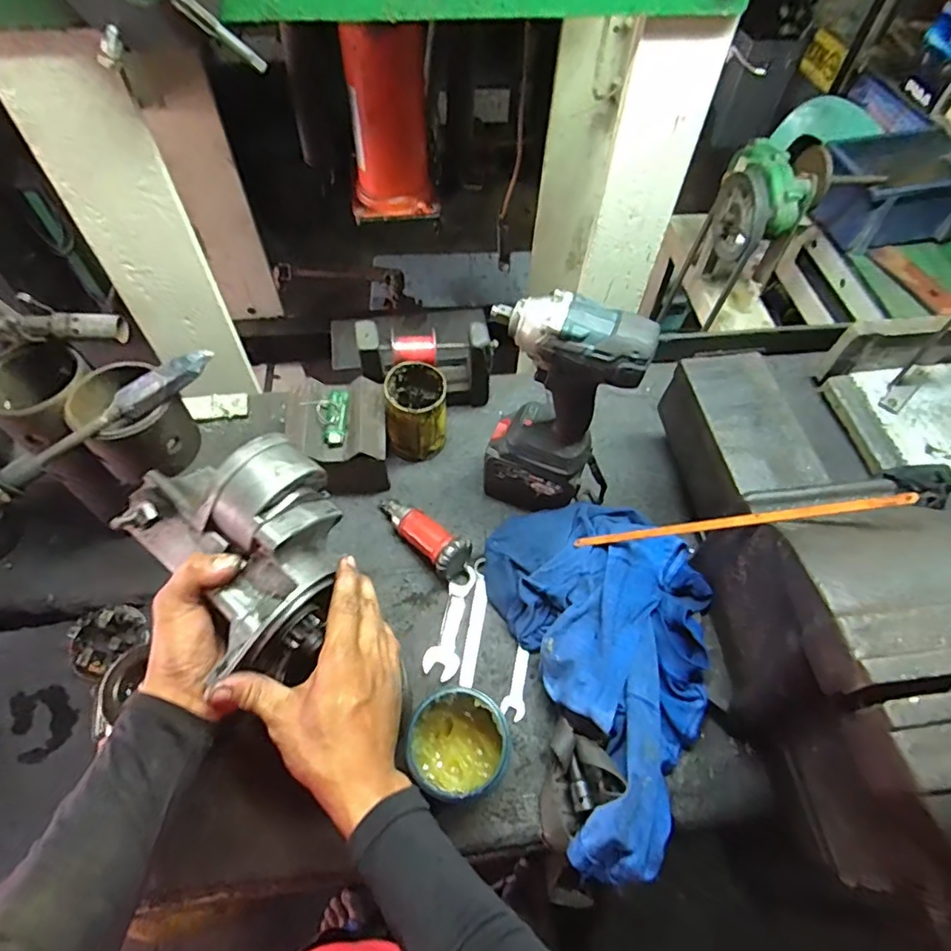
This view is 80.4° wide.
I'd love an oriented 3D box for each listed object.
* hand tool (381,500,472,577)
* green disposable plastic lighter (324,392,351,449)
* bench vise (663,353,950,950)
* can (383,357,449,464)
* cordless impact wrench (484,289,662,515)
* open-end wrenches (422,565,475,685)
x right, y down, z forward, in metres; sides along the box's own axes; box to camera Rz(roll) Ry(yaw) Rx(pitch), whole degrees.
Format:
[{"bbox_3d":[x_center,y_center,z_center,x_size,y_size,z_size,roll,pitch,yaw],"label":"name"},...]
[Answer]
[{"bbox_3d":[-0.067,0.064,0.665,0.136,0.052,0.050,38,64,19],"label":"hand tool"},{"bbox_3d":[-0.168,-0.069,0.675,0.028,0.011,0.079,-2,58,-3],"label":"green disposable plastic lighter"},{"bbox_3d":[0.314,0.092,0.508,0.186,0.238,0.551,-6,58,-6],"label":"bench vise"},{"bbox_3d":[-0.074,-0.079,0.716,0.075,0.114,0.089,-6,58,-6],"label":"can"},{"bbox_3d":[0.082,-0.059,0.601,0.143,0.281,0.075,26,60,13],"label":"cordless impact wrench"},{"bbox_3d":[-0.023,0.163,0.634,0.036,0.009,0.130,16,59,7],"label":"open-end wrenches"}]

